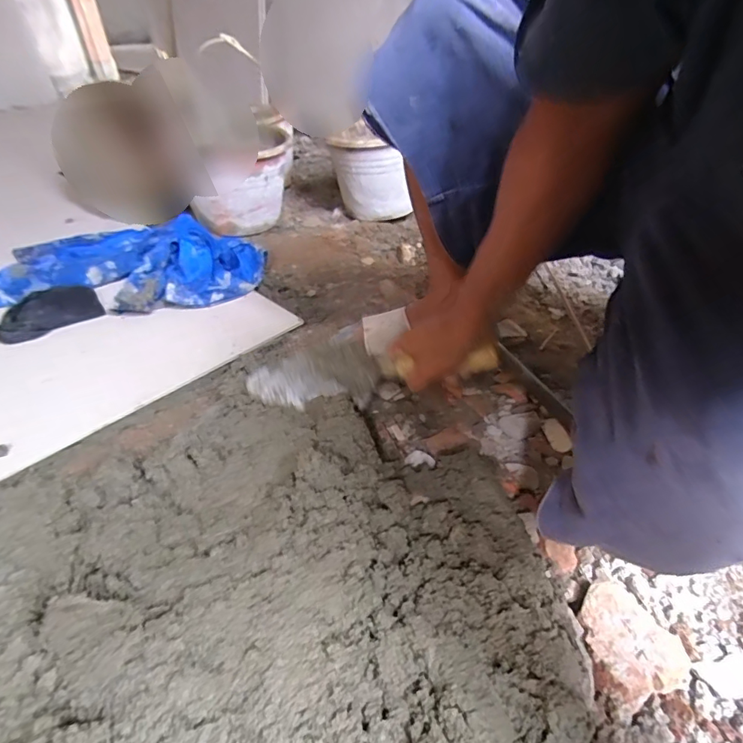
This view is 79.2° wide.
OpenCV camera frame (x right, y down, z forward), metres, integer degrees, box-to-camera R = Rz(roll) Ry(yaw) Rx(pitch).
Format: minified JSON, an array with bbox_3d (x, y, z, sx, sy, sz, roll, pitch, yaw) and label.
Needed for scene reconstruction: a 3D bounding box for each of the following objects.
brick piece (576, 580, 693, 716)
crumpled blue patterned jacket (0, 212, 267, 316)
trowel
[{"bbox_3d":[0.230,0.248,0.415,0.086,0.024,0.090,-13,42,-16],"label":"brick piece"},{"bbox_3d":[-0.479,-0.229,0.868,0.533,0.096,0.337,1,40,0],"label":"crumpled blue patterned jacket"},{"bbox_3d":[-0.004,0.003,0.555,0.306,0.069,0.068,-6,37,17],"label":"trowel"}]

